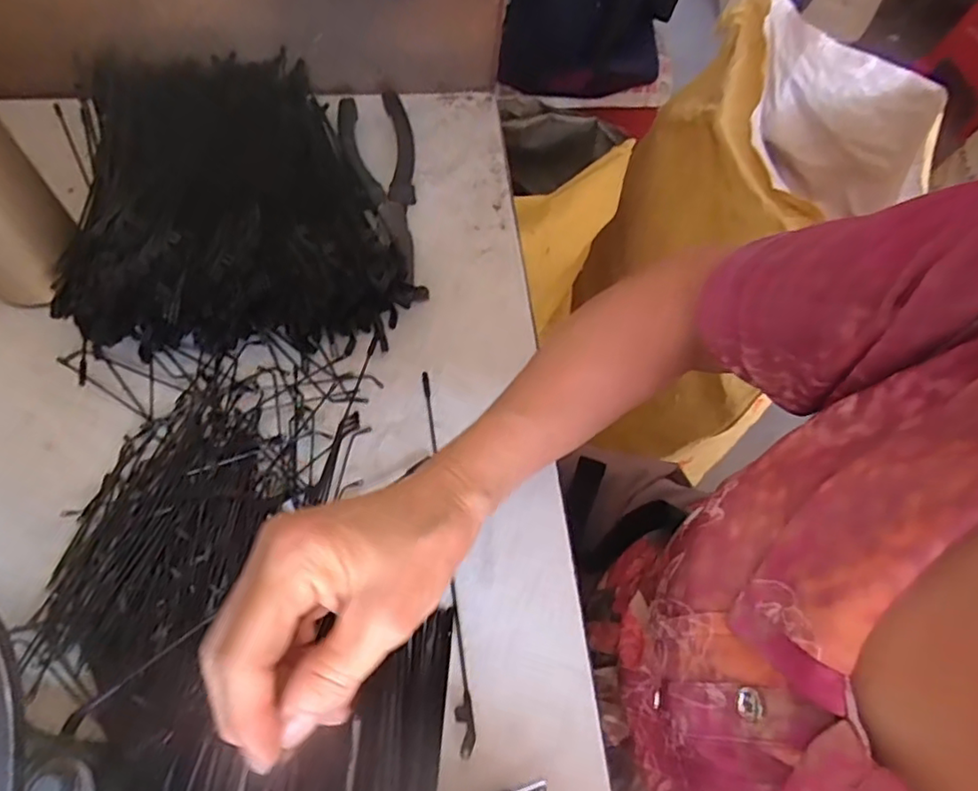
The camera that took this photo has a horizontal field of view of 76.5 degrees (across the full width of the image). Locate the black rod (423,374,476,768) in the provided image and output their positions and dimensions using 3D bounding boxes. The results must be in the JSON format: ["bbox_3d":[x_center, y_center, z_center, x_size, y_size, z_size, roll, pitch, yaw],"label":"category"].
[{"bbox_3d":[-0.025,0.077,0.336,0.008,0.004,0.206,-6,63,-7],"label":"black rod"}]

